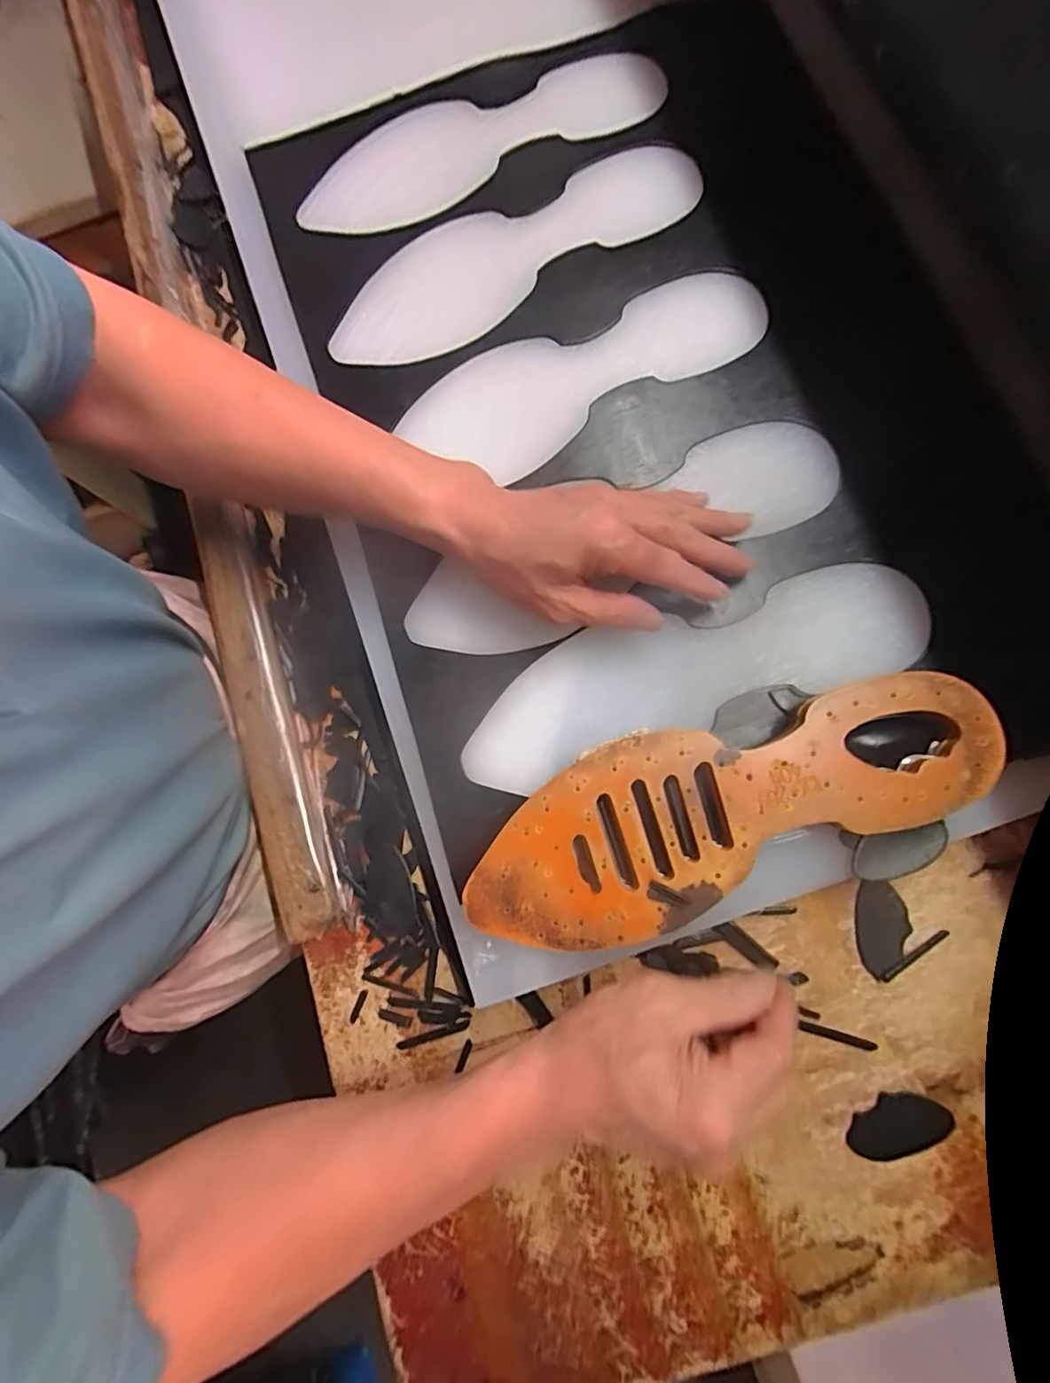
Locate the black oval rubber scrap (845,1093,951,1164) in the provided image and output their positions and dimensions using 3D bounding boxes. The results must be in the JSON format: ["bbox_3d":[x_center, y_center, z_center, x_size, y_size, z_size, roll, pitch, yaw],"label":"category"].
[{"bbox_3d":[0.216,0.252,0.310,0.058,0.005,0.030,-23,80,-4],"label":"black oval rubber scrap"}]

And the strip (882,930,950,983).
[{"bbox_3d":[0.237,0.161,0.324,0.049,0.004,0.005,-34,81,-6],"label":"strip"}]

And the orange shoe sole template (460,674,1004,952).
[{"bbox_3d":[0.109,0.061,0.293,0.291,0.020,0.099,-22,80,-4],"label":"orange shoe sole template"}]

